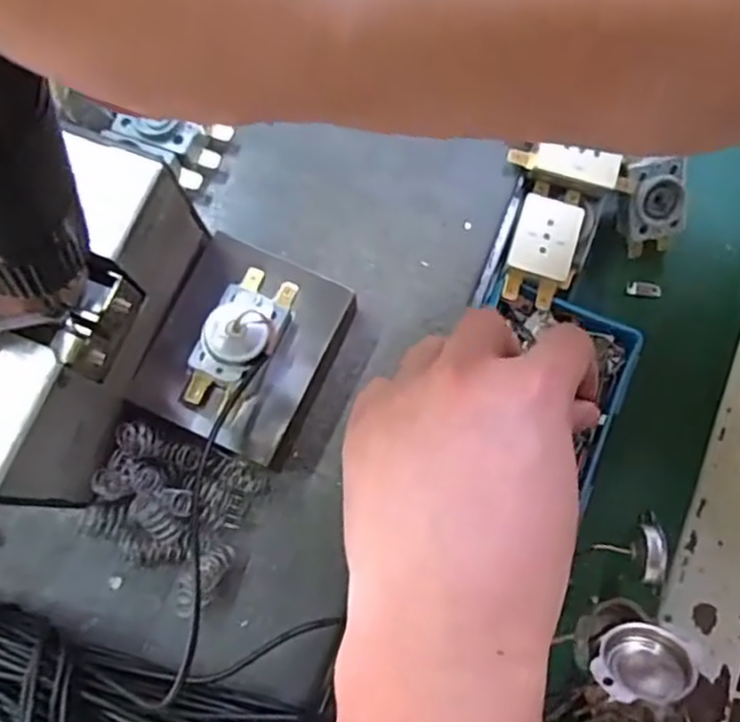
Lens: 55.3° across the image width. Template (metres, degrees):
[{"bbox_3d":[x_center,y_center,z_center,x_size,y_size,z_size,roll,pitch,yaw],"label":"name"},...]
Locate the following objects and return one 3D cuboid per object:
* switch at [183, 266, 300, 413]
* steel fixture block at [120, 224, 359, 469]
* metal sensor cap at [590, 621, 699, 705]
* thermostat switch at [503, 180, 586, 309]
[{"bbox_3d":[-0.051,-0.010,0.279,0.029,0.020,0.059,21,77,4],"label":"switch"},{"bbox_3d":[-0.051,-0.004,0.298,0.068,0.028,0.079,24,78,5],"label":"steel fixture block"},{"bbox_3d":[0.086,0.096,0.220,0.034,0.027,0.010,-5,113,1],"label":"metal sensor cap"},{"bbox_3d":[0.079,-0.052,0.321,0.028,0.015,0.052,14,77,3],"label":"thermostat switch"}]

